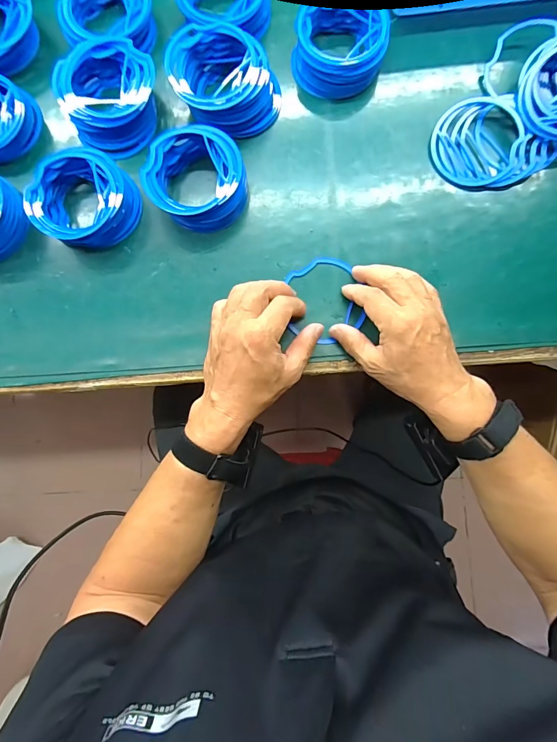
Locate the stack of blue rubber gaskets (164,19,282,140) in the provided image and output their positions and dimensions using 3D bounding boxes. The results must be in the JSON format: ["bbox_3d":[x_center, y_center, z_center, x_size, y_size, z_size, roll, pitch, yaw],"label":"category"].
[{"bbox_3d":[-0.063,-0.315,0.390,0.095,0.039,0.115,-37,87,-2],"label":"stack of blue rubber gaskets"}]

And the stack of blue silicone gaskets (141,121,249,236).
[{"bbox_3d":[-0.086,-0.203,0.381,0.104,0.038,0.099,39,88,3],"label":"stack of blue silicone gaskets"}]

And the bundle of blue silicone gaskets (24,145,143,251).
[{"bbox_3d":[-0.207,-0.181,0.381,0.097,0.041,0.098,0,86,1],"label":"bundle of blue silicone gaskets"}]

